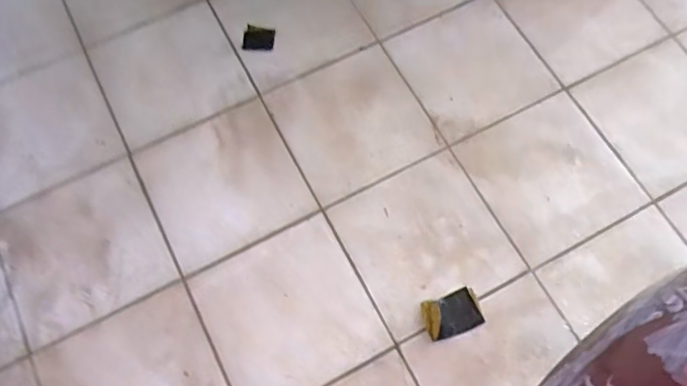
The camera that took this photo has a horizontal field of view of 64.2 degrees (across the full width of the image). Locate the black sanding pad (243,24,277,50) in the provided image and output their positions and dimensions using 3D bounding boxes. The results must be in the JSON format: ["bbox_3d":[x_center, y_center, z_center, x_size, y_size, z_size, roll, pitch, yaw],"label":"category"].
[{"bbox_3d":[-0.194,-0.357,1.267,0.071,0.008,0.065,8,69,3],"label":"black sanding pad"}]

